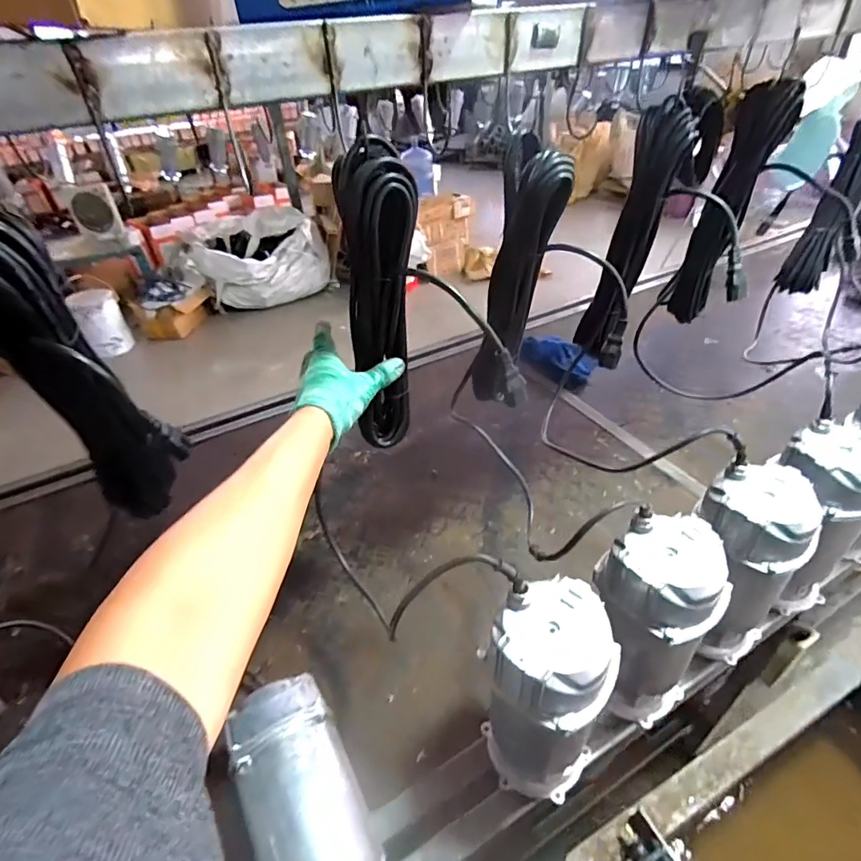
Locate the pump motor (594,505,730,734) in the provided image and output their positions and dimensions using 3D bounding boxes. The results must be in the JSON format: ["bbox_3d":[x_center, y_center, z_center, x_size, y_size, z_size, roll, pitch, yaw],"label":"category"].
[{"bbox_3d":[0.285,0.255,0.637,0.122,0.304,0.116,-3,39,3],"label":"pump motor"}]

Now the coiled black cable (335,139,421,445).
[{"bbox_3d":[-0.060,-0.122,0.561,0.075,0.360,0.042,-15,47,-18],"label":"coiled black cable"}]

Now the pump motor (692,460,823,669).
[{"bbox_3d":[0.429,0.202,0.689,0.129,0.300,0.114,-3,39,3],"label":"pump motor"}]

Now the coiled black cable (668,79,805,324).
[{"bbox_3d":[0.457,-0.328,0.761,0.099,0.333,0.049,13,42,21],"label":"coiled black cable"}]

